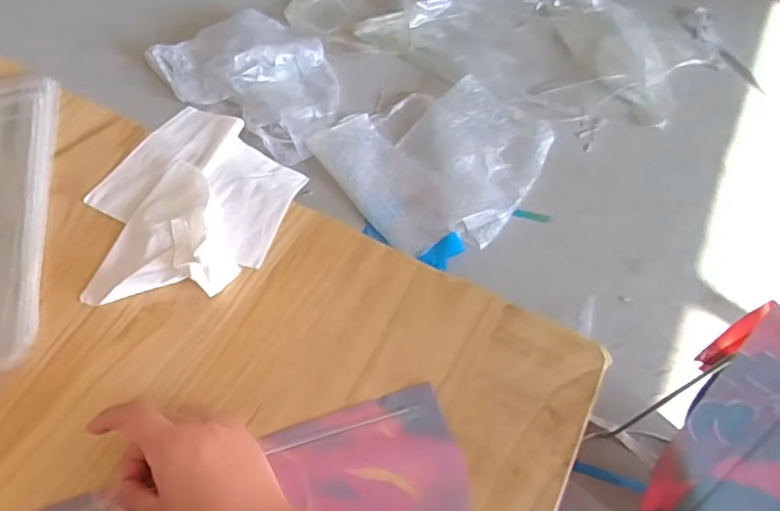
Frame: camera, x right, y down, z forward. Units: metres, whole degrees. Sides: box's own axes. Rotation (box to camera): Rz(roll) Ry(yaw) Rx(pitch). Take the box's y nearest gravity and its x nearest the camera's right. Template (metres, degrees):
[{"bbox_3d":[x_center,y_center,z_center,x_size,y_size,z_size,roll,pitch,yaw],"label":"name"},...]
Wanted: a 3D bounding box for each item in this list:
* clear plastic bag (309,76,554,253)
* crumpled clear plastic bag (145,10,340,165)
[{"bbox_3d":[0.123,-0.211,1.258,0.442,0.108,0.397,-30,65,-20],"label":"clear plastic bag"},{"bbox_3d":[-0.292,-0.428,1.350,0.435,0.073,0.323,32,62,15],"label":"crumpled clear plastic bag"}]

